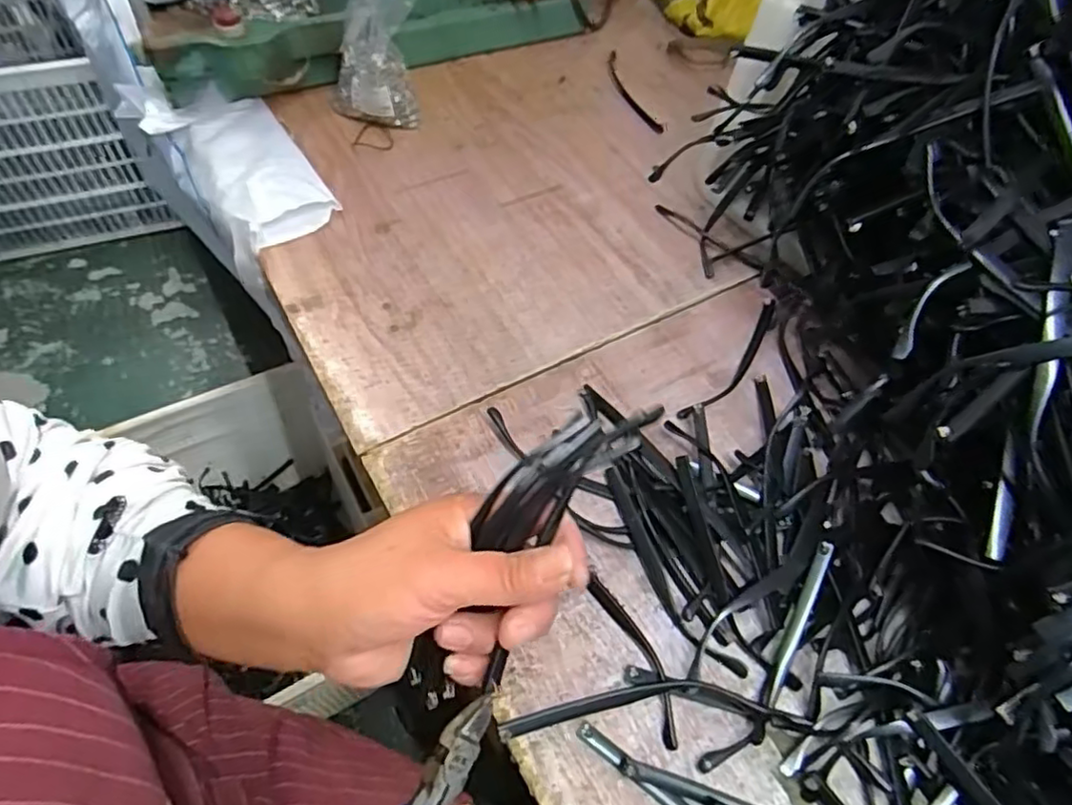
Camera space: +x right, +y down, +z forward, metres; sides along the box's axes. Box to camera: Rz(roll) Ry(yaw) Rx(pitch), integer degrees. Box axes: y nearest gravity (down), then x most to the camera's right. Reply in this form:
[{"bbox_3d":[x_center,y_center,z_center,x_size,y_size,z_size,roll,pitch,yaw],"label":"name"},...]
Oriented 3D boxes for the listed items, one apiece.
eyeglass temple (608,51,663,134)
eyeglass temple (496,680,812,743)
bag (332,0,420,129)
[{"bbox_3d":[0.094,-0.311,0.651,0.018,0.006,0.134,-12,57,-12],"label":"eyeglass temple"},{"bbox_3d":[0.061,0.157,0.335,0.156,0.017,0.024,1,57,-5],"label":"eyeglass temple"},{"bbox_3d":[-0.142,-0.309,0.553,0.074,0.141,0.056,-12,18,-13],"label":"bag"}]

